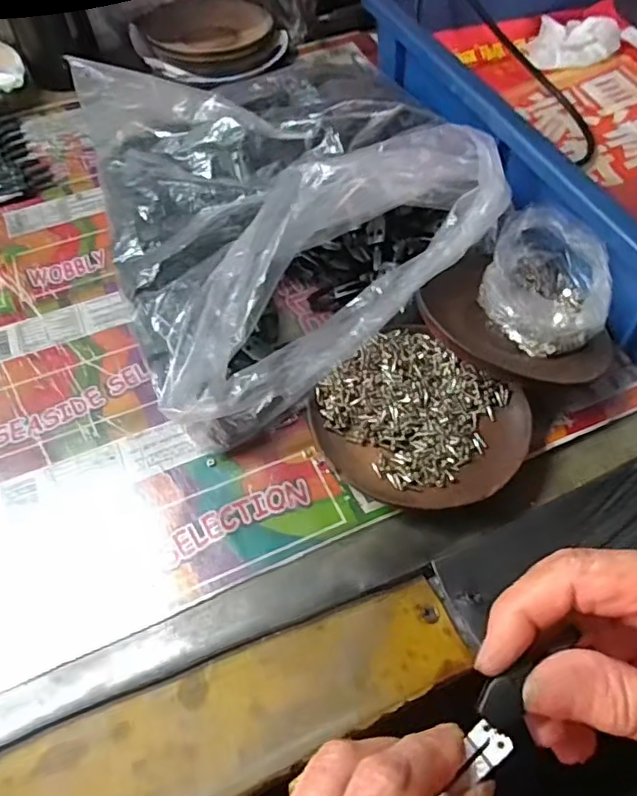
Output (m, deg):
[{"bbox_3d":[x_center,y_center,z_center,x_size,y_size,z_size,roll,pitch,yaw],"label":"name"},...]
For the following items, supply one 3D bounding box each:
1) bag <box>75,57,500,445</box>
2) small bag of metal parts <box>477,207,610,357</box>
[{"bbox_3d":[-0.018,-0.130,0.375,0.228,0.060,0.284,-16,57,-11],"label":"bag"},{"bbox_3d":[0.134,-0.064,0.344,0.073,0.048,0.085,25,60,17],"label":"small bag of metal parts"}]

